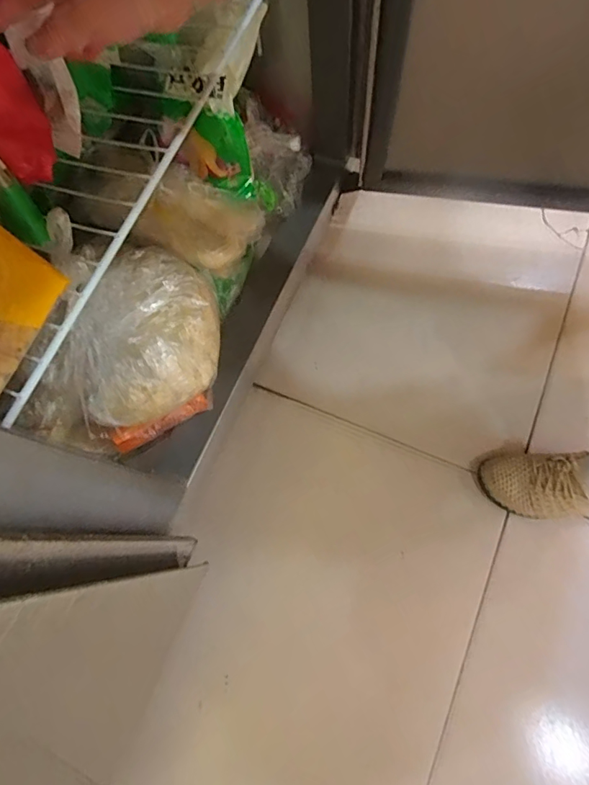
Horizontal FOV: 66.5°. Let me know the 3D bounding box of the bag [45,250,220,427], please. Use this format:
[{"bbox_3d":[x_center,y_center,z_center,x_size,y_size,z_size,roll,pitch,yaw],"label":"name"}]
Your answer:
[{"bbox_3d":[-0.165,-0.063,0.514,0.146,0.077,0.210,27,76,11],"label":"bag"}]

